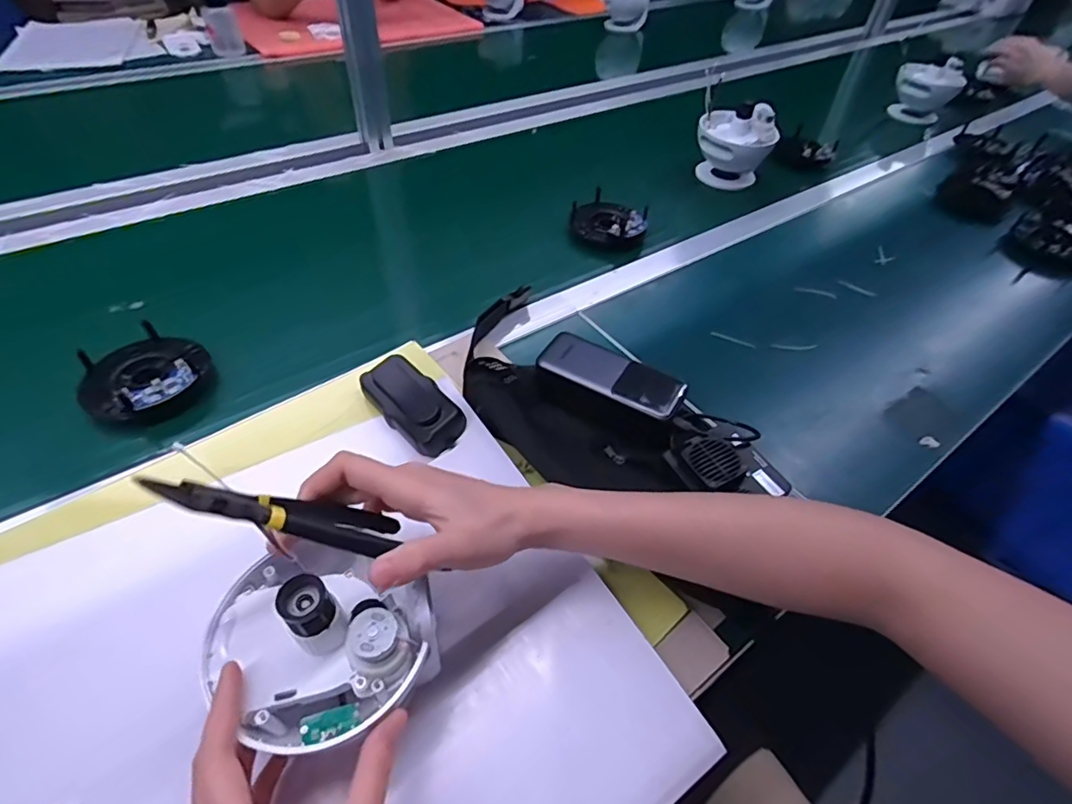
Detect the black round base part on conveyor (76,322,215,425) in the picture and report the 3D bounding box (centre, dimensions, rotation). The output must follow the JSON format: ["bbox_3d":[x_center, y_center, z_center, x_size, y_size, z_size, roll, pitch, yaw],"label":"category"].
[{"bbox_3d":[-0.354,-0.023,0.497,0.085,0.035,0.100,33,53,22],"label":"black round base part on conveyor"}]

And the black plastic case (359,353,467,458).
[{"bbox_3d":[-0.109,-0.001,0.482,0.050,0.029,0.104,-33,59,-30],"label":"black plastic case"}]

